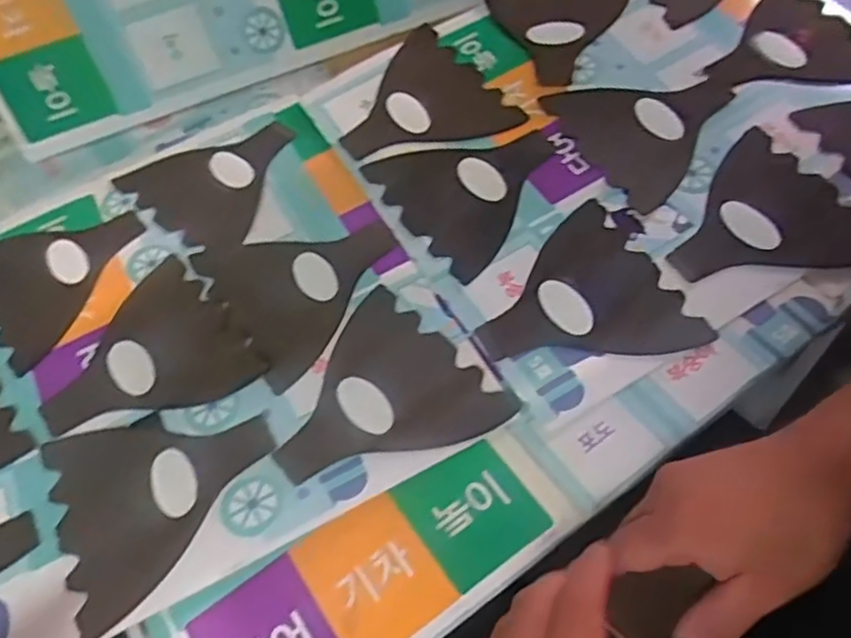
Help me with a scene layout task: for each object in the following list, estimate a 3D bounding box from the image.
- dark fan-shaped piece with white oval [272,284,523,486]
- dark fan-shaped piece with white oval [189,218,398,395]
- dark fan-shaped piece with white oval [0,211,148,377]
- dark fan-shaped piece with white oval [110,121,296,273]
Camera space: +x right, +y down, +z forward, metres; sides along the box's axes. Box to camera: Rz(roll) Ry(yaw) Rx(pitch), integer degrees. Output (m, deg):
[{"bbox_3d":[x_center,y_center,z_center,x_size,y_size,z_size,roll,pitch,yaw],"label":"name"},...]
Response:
[{"bbox_3d":[-0.037,0.057,0.485,0.141,0.007,0.137,-38,61,-17],"label":"dark fan-shaped piece with white oval"},{"bbox_3d":[-0.090,-0.034,0.552,0.140,0.005,0.141,-33,60,-14],"label":"dark fan-shaped piece with white oval"},{"bbox_3d":[-0.327,-0.040,0.582,0.128,0.009,0.151,15,61,15],"label":"dark fan-shaped piece with white oval"},{"bbox_3d":[-0.176,-0.122,0.616,0.140,0.011,0.142,-41,65,-16],"label":"dark fan-shaped piece with white oval"}]

